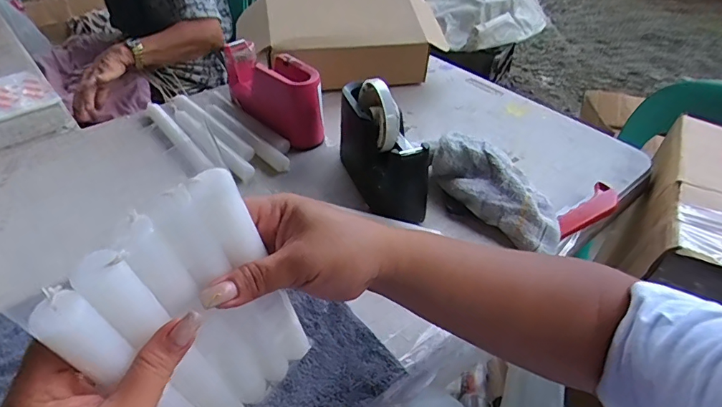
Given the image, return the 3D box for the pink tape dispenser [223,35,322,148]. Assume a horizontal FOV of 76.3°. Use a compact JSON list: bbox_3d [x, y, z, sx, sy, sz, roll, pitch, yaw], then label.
[{"bbox_3d":[-0.126,-0.166,0.670,0.058,0.089,0.183,-30,51,-31],"label":"pink tape dispenser"}]

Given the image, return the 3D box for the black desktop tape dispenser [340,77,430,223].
[{"bbox_3d":[0.023,-0.074,0.553,0.057,0.119,0.168,-14,44,-18],"label":"black desktop tape dispenser"}]

